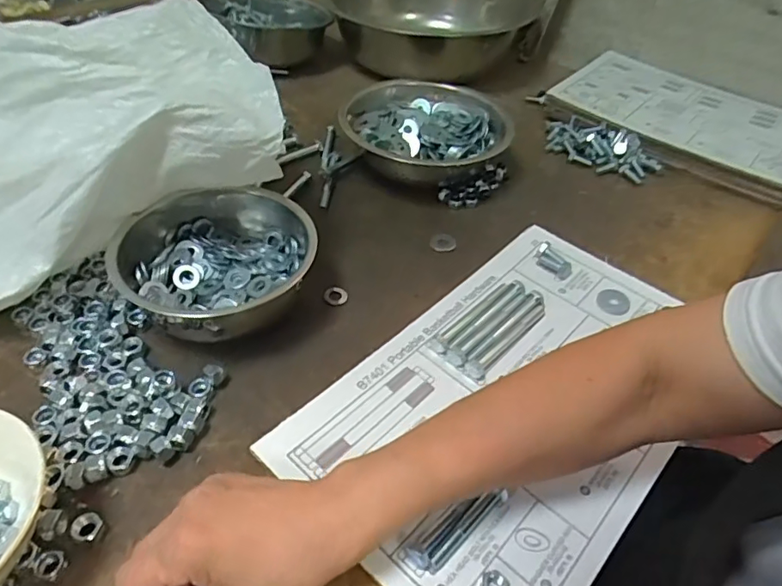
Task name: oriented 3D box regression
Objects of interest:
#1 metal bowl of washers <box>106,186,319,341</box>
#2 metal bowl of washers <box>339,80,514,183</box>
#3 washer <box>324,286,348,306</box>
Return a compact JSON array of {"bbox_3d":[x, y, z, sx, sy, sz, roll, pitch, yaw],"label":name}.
[{"bbox_3d":[-0.151,-0.023,0.494,0.164,0.083,0.158,-2,42,2],"label":"metal bowl of washers"},{"bbox_3d":[0.046,-0.194,0.674,0.199,0.075,0.189,2,46,-2],"label":"metal bowl of washers"},{"bbox_3d":[-0.054,0.003,0.522,0.022,0.004,0.022,5,56,-7],"label":"washer"}]

